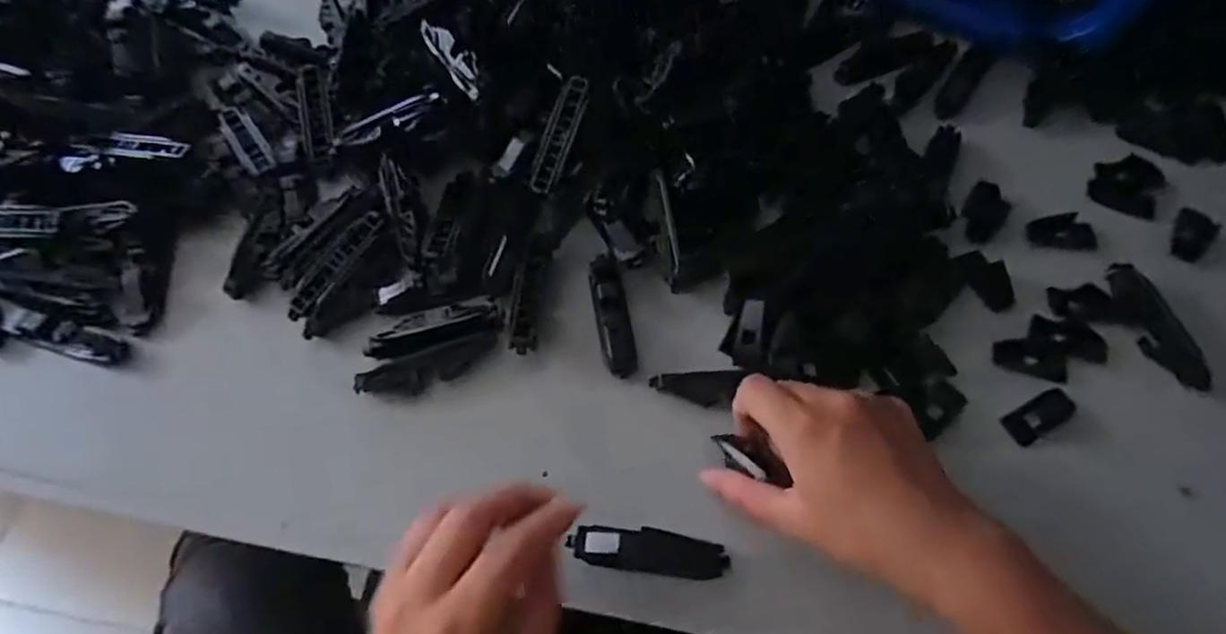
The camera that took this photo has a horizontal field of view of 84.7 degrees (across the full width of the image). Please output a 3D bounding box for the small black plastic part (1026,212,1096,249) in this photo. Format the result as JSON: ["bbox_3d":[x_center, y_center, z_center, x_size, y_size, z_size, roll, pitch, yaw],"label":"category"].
[{"bbox_3d":[0.283,-0.054,0.421,0.042,0.010,0.020,6,64,3],"label":"small black plastic part"}]

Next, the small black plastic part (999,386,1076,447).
[{"bbox_3d":[0.238,0.055,0.375,0.043,0.004,0.019,-27,67,-12],"label":"small black plastic part"}]

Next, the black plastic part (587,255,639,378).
[{"bbox_3d":[0.000,-0.003,0.401,0.020,0.008,0.078,-10,64,-4],"label":"black plastic part"}]

